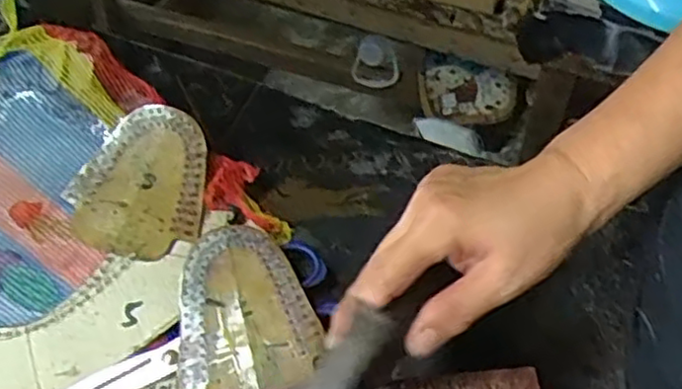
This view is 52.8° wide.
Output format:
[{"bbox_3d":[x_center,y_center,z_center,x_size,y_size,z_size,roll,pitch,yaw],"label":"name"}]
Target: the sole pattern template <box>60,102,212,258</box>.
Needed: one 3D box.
[{"bbox_3d":[-0.133,-0.009,0.451,0.082,0.010,0.100,6,71,-4],"label":"sole pattern template"}]

